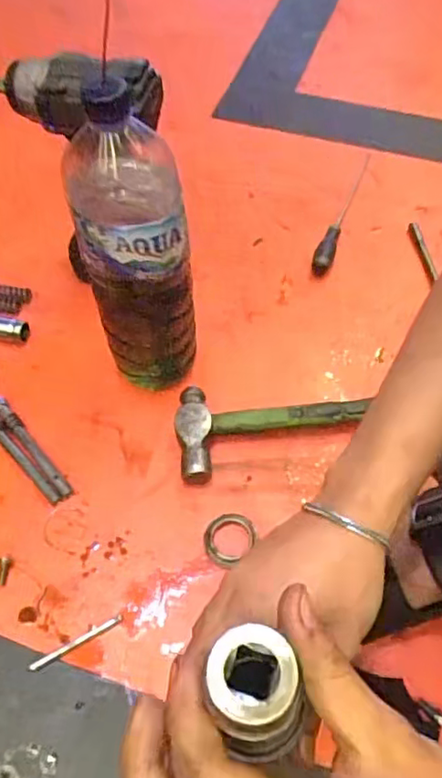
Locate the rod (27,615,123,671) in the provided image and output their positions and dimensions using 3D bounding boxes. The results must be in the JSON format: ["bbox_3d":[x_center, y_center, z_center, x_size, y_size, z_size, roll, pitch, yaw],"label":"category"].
[{"bbox_3d":[-0.121,0.212,0.503,0.083,0.004,0.008,-26,61,-14],"label":"rod"}]

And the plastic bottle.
[{"bbox_3d":[-0.072,-0.103,0.527,0.084,0.304,0.070,-12,59,-6],"label":"plastic bottle"}]

